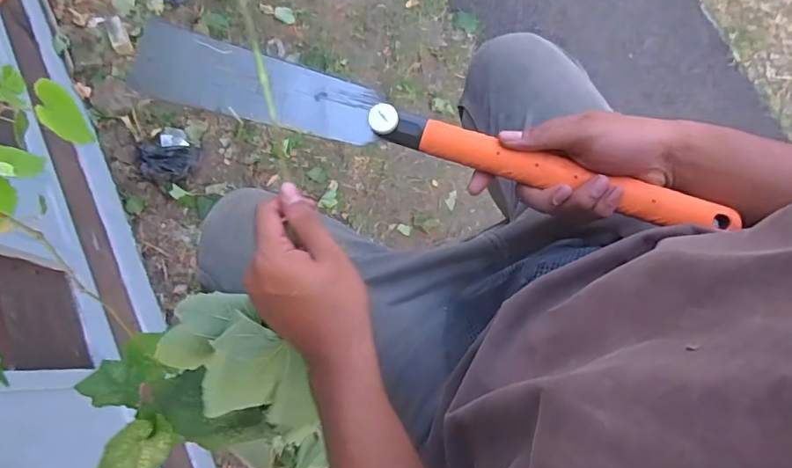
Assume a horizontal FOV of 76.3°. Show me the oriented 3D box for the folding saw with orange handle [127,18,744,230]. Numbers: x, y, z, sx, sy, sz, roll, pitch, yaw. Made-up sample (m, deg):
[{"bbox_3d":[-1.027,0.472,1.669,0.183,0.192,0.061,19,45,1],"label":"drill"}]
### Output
[{"bbox_3d":[0.007,-0.094,0.443,0.546,0.024,0.063,18,73,9],"label":"folding saw with orange handle"}]

